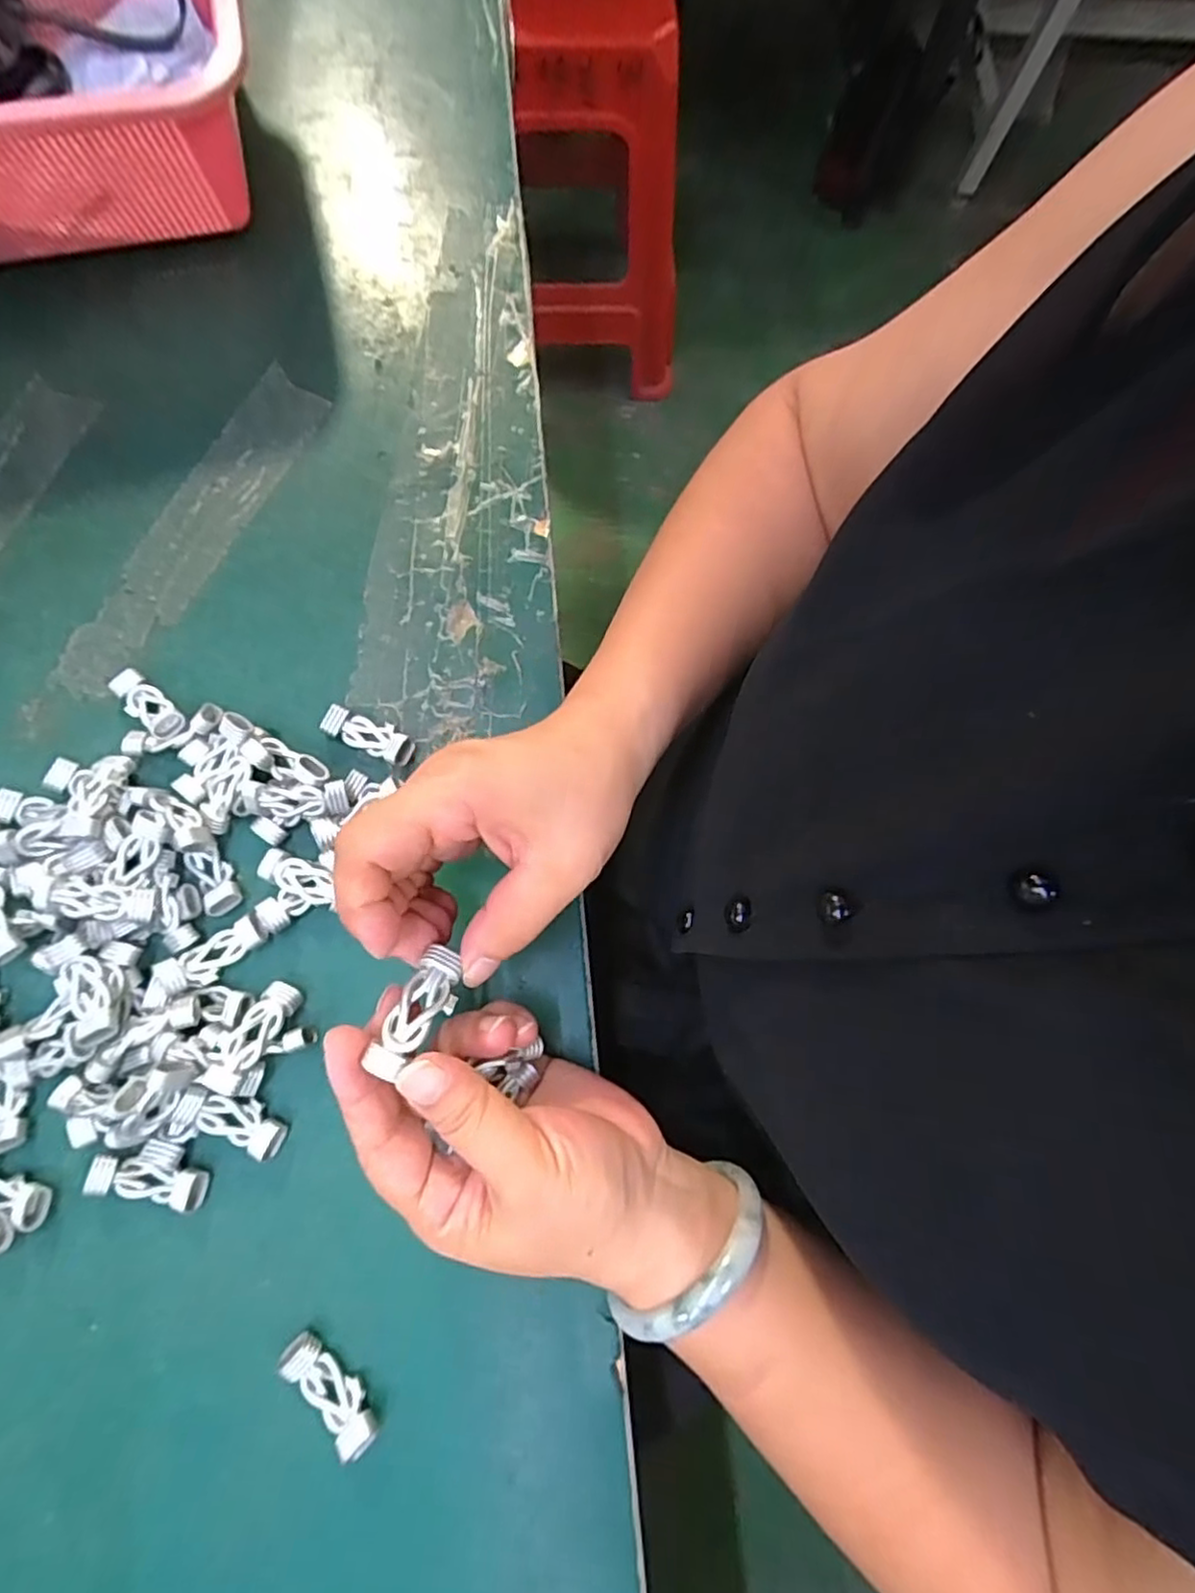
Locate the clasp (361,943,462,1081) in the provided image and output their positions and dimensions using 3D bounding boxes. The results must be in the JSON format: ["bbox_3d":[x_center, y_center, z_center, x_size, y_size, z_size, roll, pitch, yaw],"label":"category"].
[{"bbox_3d":[-0.060,0.071,0.220,0.014,0.004,0.042,28,56,5],"label":"clasp"}]

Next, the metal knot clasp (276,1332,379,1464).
[{"bbox_3d":[-0.102,0.226,0.248,0.045,0.015,0.015,39,79,7],"label":"metal knot clasp"}]

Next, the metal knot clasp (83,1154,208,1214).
[{"bbox_3d":[-0.180,0.155,0.264,0.044,0.011,0.015,10,77,1],"label":"metal knot clasp"}]

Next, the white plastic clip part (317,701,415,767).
[{"bbox_3d":[-0.108,-0.030,0.310,0.044,0.009,0.017,25,77,4],"label":"white plastic clip part"}]

